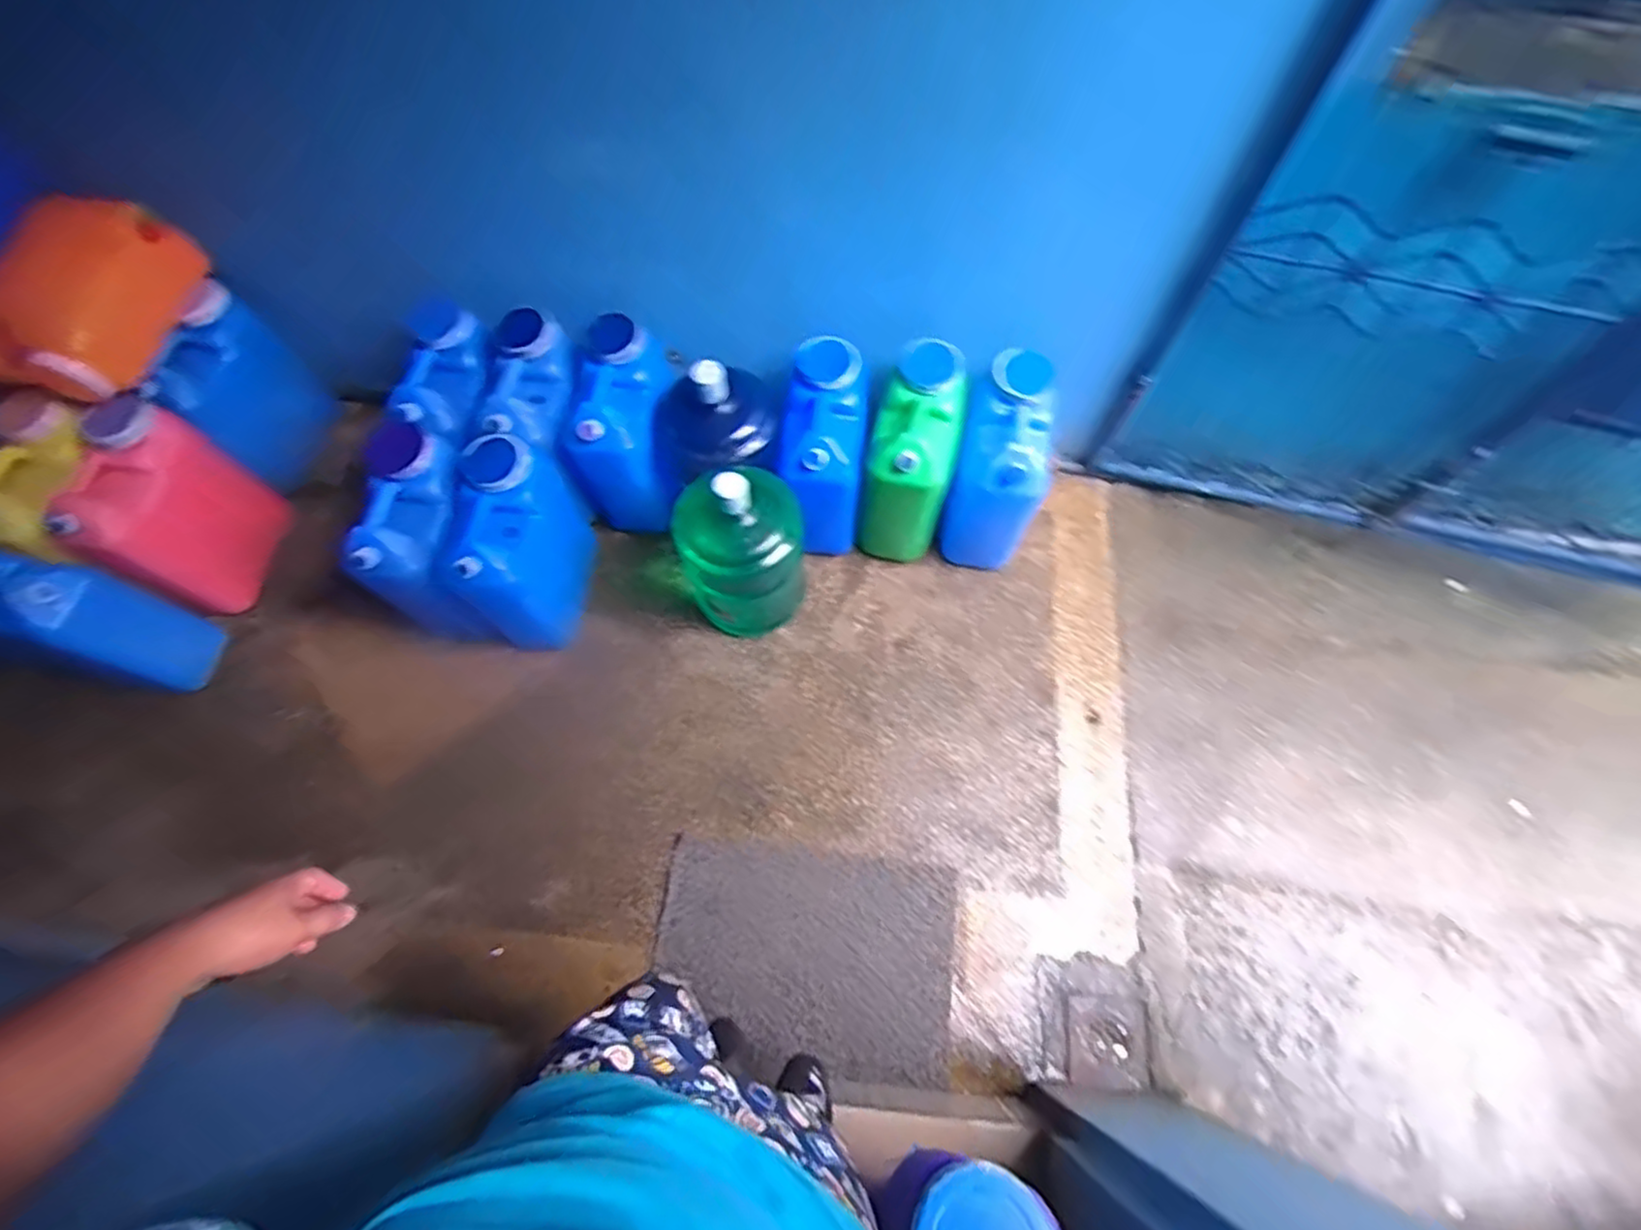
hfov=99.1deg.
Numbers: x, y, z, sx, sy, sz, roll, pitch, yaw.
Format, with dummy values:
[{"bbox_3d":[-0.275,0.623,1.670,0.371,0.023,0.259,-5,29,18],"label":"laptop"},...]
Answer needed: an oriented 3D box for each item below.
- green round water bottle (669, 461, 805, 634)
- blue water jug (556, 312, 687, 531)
[{"bbox_3d":[-0.170,-0.147,1.522,0.238,0.438,0.264,-27,69,-12],"label":"green round water bottle"},{"bbox_3d":[-0.460,-0.432,1.684,0.205,0.445,0.339,3,67,1],"label":"blue water jug"}]

